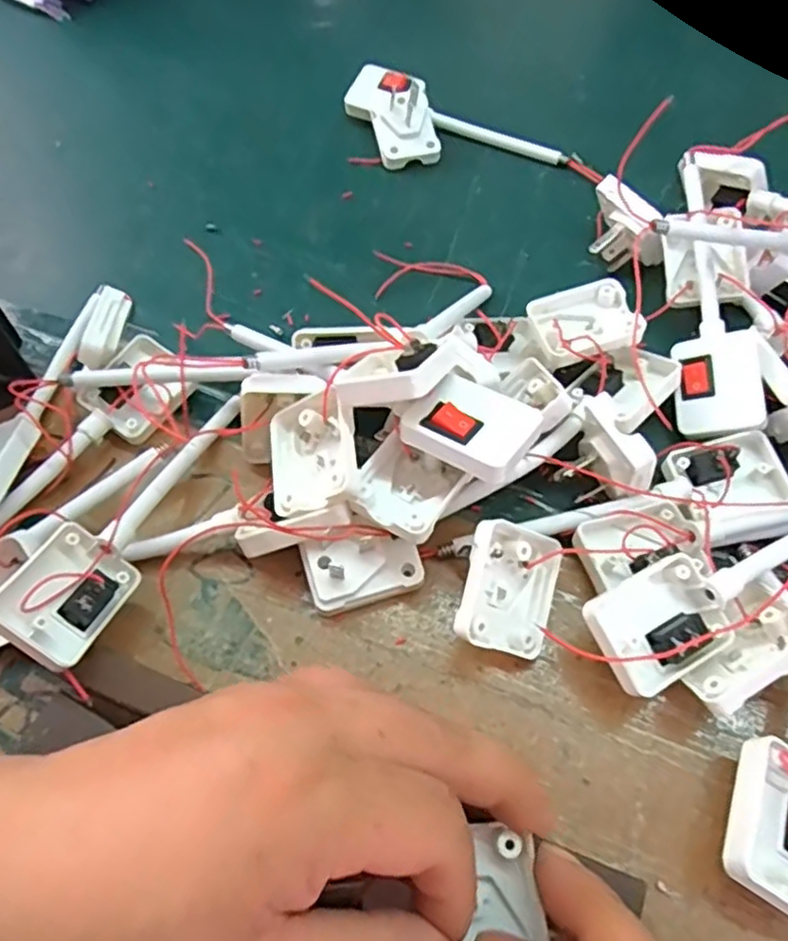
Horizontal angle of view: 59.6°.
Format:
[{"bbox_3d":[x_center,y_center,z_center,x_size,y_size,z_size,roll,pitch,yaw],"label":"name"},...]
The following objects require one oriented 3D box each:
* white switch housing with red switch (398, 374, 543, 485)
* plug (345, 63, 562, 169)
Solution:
[{"bbox_3d":[0.030,-0.018,0.268,0.046,0.012,0.039,31,58,23],"label":"white switch housing with red switch"},{"bbox_3d":[0.028,-0.218,0.443,0.148,0.026,0.064,29,63,18],"label":"plug"}]

